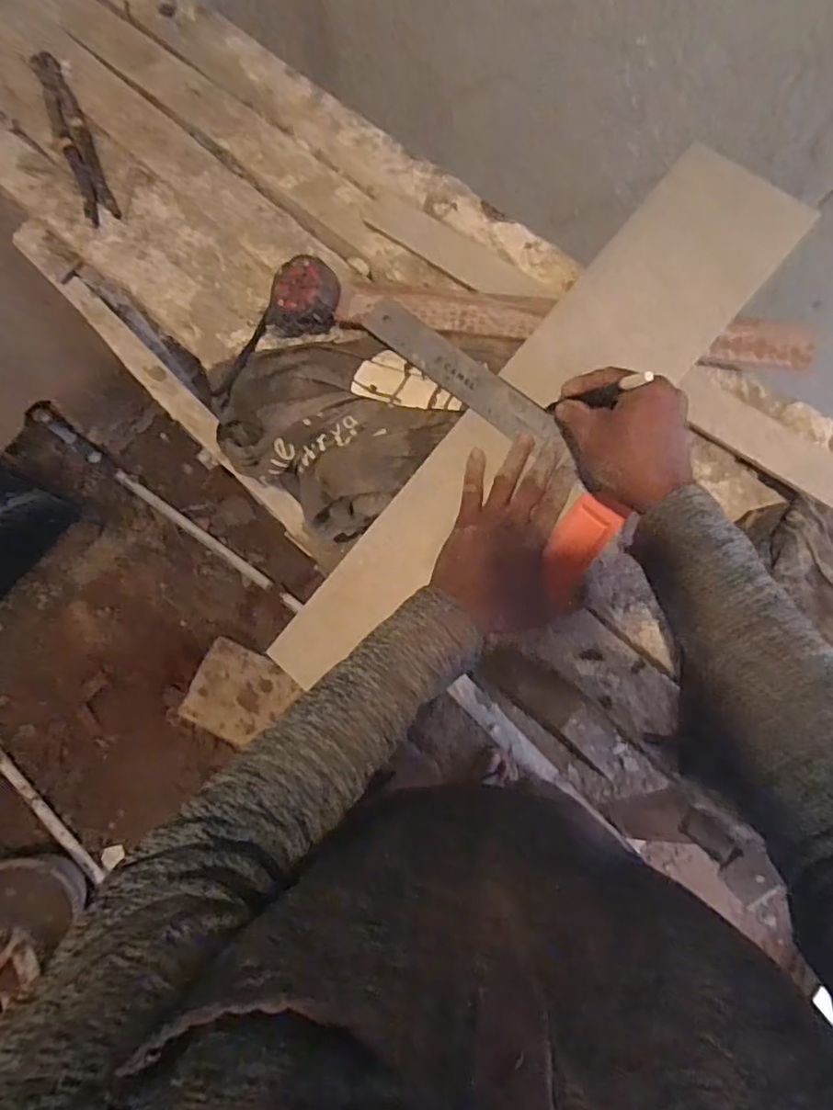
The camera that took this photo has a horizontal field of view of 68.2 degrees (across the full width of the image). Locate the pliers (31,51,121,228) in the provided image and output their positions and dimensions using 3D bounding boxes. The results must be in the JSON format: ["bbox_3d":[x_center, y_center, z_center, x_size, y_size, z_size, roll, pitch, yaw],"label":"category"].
[{"bbox_3d":[-0.378,-0.460,0.676,0.033,0.014,0.221,-24,78,-4],"label":"pliers"}]

